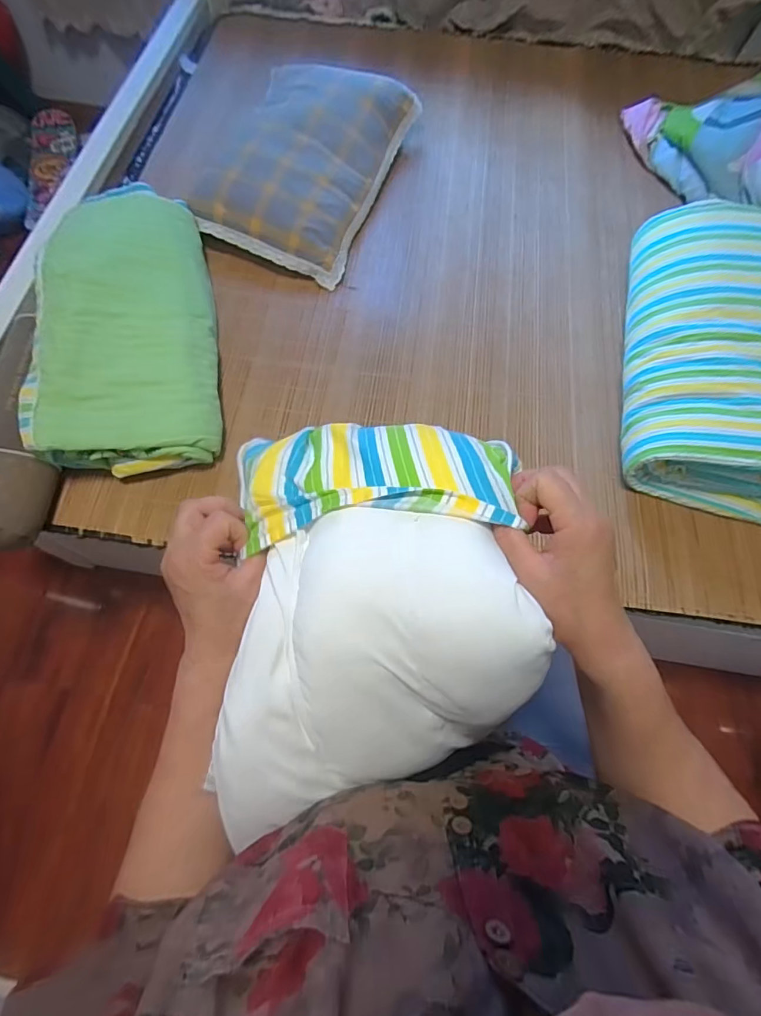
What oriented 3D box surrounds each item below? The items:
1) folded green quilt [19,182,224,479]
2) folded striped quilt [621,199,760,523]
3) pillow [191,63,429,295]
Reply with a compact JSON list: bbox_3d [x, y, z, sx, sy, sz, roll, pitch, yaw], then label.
[{"bbox_3d":[-0.403,-0.310,0.760,0.250,0.131,0.491,-5,69,-3],"label":"folded green quilt"},{"bbox_3d":[0.552,-0.272,0.795,0.241,0.159,0.524,11,69,3],"label":"folded striped quilt"},{"bbox_3d":[-0.180,-0.728,0.982,0.373,0.096,0.512,19,70,6],"label":"pillow"}]

